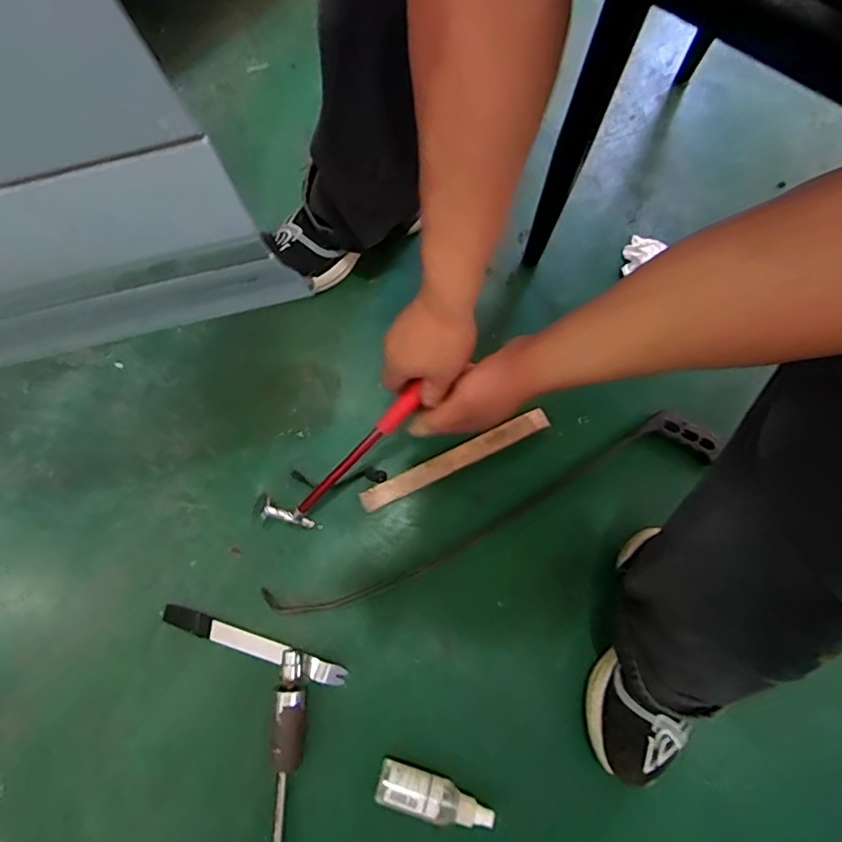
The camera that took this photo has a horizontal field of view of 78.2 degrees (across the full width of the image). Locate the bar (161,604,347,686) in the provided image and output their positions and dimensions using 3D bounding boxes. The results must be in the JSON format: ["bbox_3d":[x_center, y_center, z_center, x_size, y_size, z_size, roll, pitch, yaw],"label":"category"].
[{"bbox_3d":[-0.215,0.284,0.657,0.242,0.012,0.027,19,75,5],"label":"bar"}]

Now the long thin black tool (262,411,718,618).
[{"bbox_3d":[0.099,0.126,0.701,0.638,0.028,0.086,-20,75,-6],"label":"long thin black tool"}]

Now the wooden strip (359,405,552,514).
[{"bbox_3d":[0.051,0.052,0.727,0.286,0.012,0.032,-26,74,-6],"label":"wooden strip"}]

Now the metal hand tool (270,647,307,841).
[{"bbox_3d":[-0.161,0.467,0.588,0.048,0.041,0.380,0,74,-1],"label":"metal hand tool"}]

